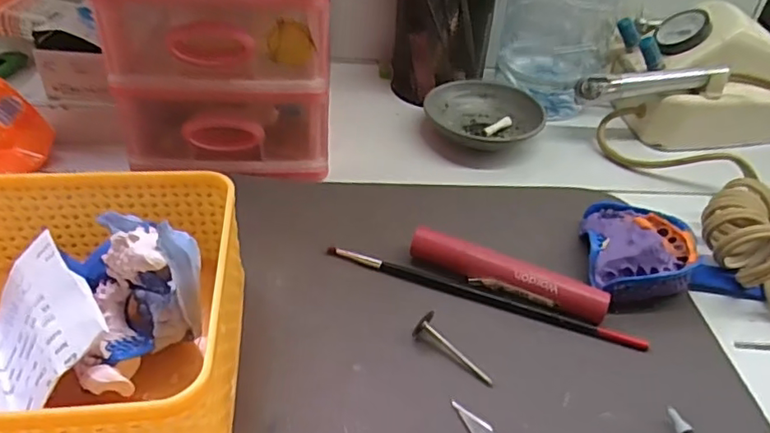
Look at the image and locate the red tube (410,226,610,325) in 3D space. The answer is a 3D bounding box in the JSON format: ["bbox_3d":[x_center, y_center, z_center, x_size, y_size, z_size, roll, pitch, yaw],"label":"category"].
[{"bbox_3d":[0.064,0.031,0.310,0.105,0.019,0.013,19,40,18],"label":"red tube"}]

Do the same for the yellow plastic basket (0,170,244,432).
[{"bbox_3d":[-0.129,0.044,0.241,0.133,0.065,0.133,-4,39,-10],"label":"yellow plastic basket"}]

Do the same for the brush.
[{"bbox_3d":[0.049,0.041,0.308,0.169,0.004,0.009,17,40,15],"label":"brush"}]

